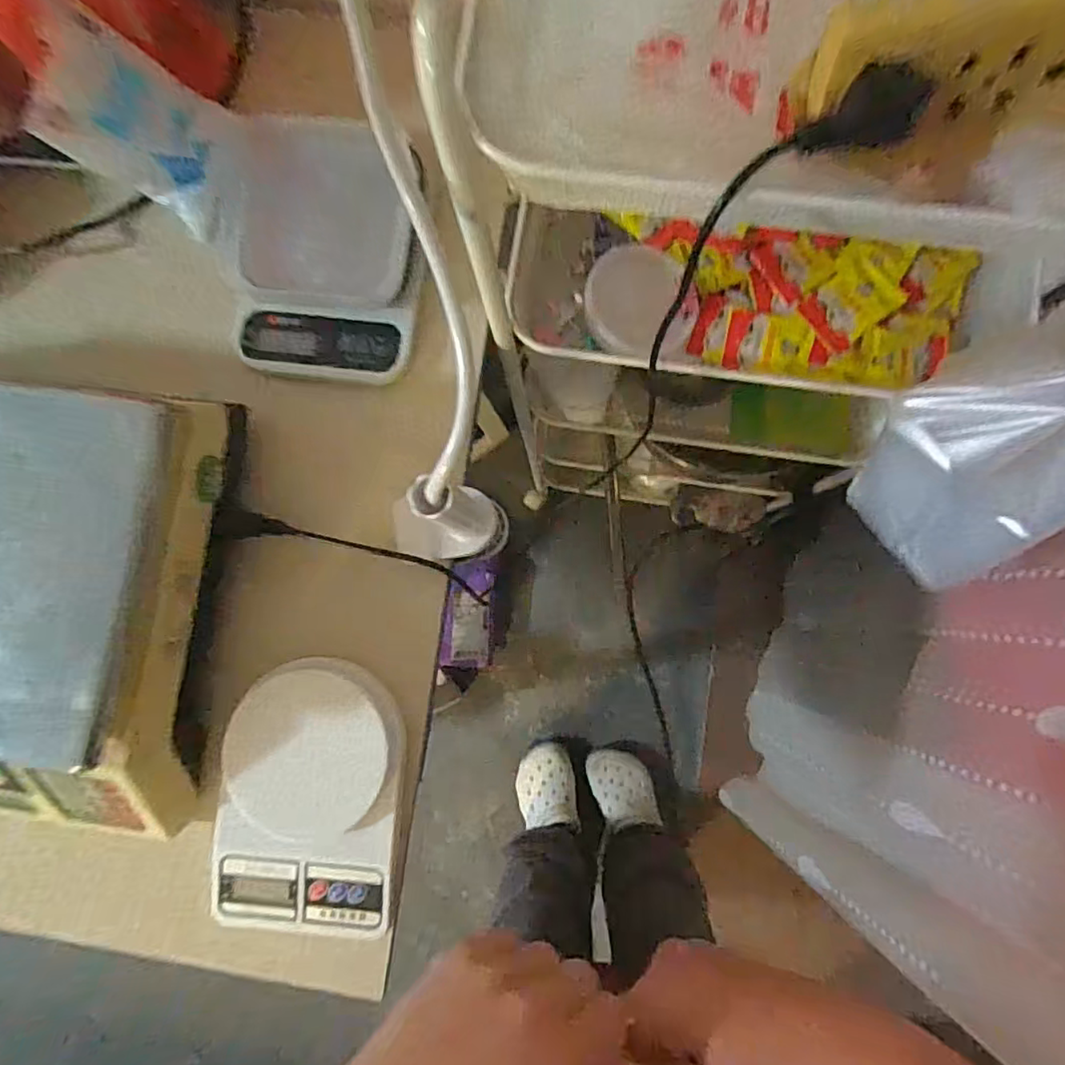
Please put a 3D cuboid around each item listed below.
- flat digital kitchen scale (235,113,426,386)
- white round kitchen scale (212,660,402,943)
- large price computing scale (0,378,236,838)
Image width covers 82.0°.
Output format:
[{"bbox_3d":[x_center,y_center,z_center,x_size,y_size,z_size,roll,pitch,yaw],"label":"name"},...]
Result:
[{"bbox_3d":[-0.158,-0.215,0.472,0.143,0.023,0.185,6,99,1],"label":"flat digital kitchen scale"},{"bbox_3d":[-0.163,0.190,0.436,0.133,0.040,0.198,4,84,3],"label":"white round kitchen scale"},{"bbox_3d":[-0.407,0.039,0.411,0.349,0.089,0.291,6,85,3],"label":"large price computing scale"}]

